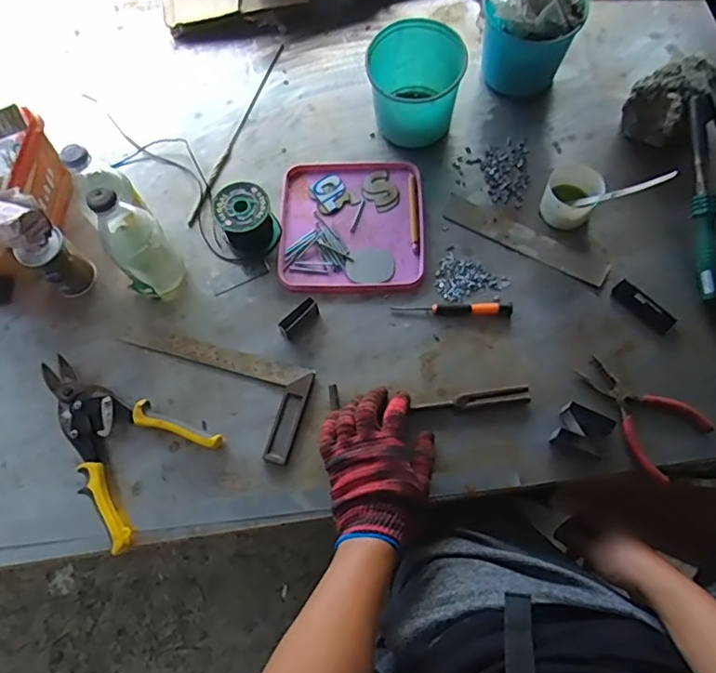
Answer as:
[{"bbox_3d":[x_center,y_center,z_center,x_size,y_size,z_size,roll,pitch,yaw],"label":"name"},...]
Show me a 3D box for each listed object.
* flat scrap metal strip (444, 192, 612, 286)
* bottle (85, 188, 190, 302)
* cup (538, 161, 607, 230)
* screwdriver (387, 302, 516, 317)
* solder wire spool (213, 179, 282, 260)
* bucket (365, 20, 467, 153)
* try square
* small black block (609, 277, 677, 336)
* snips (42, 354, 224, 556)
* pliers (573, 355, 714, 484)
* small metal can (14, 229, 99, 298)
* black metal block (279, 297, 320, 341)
[{"bbox_3d":[0.214,-0.125,0.719,0.214,0.010,0.040,29,75,11],"label":"flat scrap metal strip"},{"bbox_3d":[-0.260,-0.110,0.647,0.075,0.172,0.072,-37,74,-10],"label":"bottle"},{"bbox_3d":[0.269,-0.178,0.713,0.066,0.053,0.077,23,74,10],"label":"cup"},{"bbox_3d":[0.116,-0.035,0.687,0.143,0.018,0.014,1,71,3],"label":"screwdriver"},{"bbox_3d":[-0.140,-0.147,0.712,0.067,0.065,0.073,-1,71,2],"label":"solder wire spool"},{"bbox_3d":[0.072,-0.321,0.741,0.117,0.106,0.130,6,72,4],"label":"bucket"},{"bbox_3d":[-0.178,0.063,0.667,0.236,0.011,0.112,15,73,7],"label":"try square"},{"bbox_3d":[0.347,-0.036,0.686,0.028,0.011,0.079,-43,75,-11],"label":"small black block"},{"bbox_3d":[-0.288,0.111,0.645,0.218,0.026,0.147,37,77,13],"label":"snips"},{"bbox_3d":[0.317,0.081,0.638,0.091,0.012,0.144,-41,75,-11],"label":"pliers"},{"bbox_3d":[-0.358,-0.087,0.683,0.048,0.099,0.058,41,77,14],"label":"small metal can"},{"bbox_3d":[-0.072,-0.024,0.685,0.055,0.026,0.017,-40,74,-10],"label":"black metal block"}]

